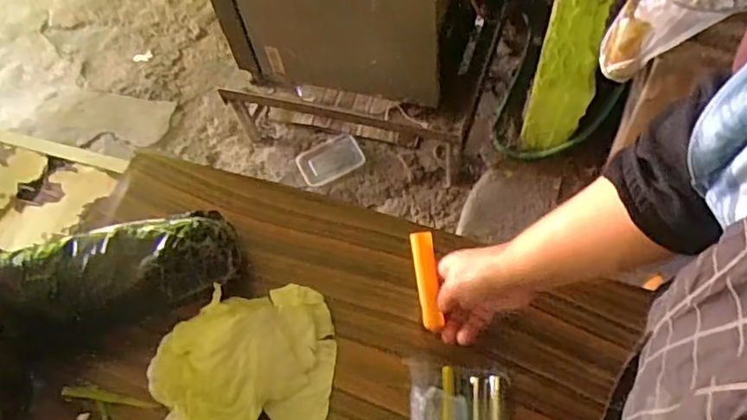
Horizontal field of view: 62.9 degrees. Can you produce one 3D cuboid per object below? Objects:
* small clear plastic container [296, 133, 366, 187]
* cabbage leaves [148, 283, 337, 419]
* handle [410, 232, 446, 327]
[{"bbox_3d":[-0.120,-0.139,1.697,0.177,0.033,0.118,-23,61,-8],"label":"small clear plastic container"},{"bbox_3d":[-0.131,0.171,0.574,0.172,0.054,0.234,6,61,8],"label":"cabbage leaves"},{"bbox_3d":[0.051,0.068,0.593,0.021,0.009,0.092,-6,86,-1],"label":"handle"}]

